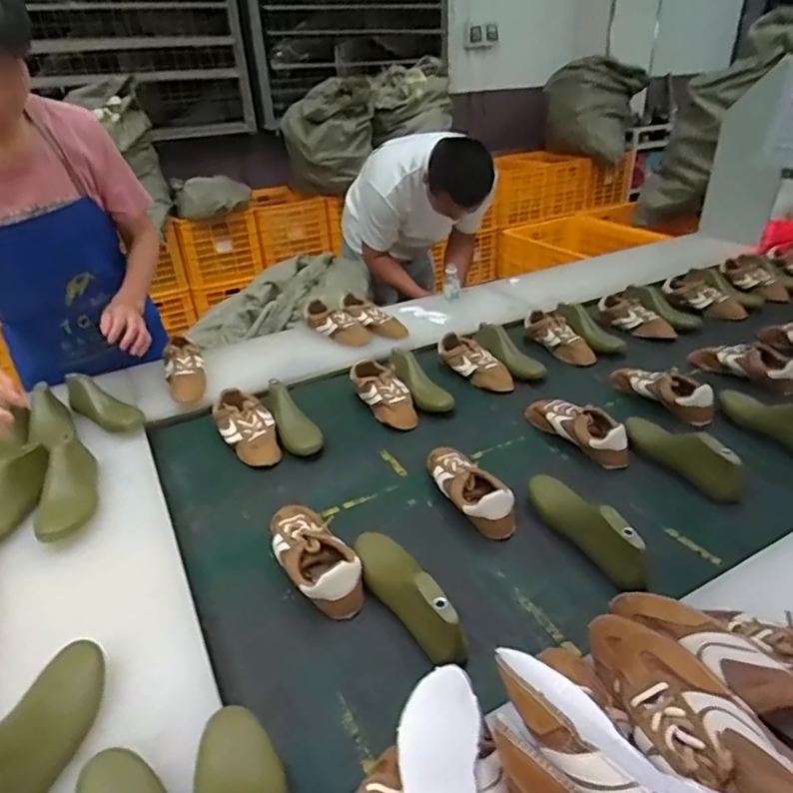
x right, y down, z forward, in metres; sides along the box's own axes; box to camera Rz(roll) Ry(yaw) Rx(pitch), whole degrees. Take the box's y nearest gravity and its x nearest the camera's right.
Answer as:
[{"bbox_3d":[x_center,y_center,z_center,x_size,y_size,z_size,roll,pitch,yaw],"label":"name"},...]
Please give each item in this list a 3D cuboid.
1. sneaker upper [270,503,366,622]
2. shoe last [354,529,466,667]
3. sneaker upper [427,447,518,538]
[{"bbox_3d":[-0.119,0.218,0.793,0.091,0.052,0.216,-22,34,-26],"label":"sneaker upper"},{"bbox_3d":[0.010,0.237,0.724,0.078,0.068,0.223,-15,32,-17],"label":"shoe last"},{"bbox_3d":[0.112,0.143,0.910,0.077,0.064,0.212,-18,33,-21],"label":"sneaker upper"}]

